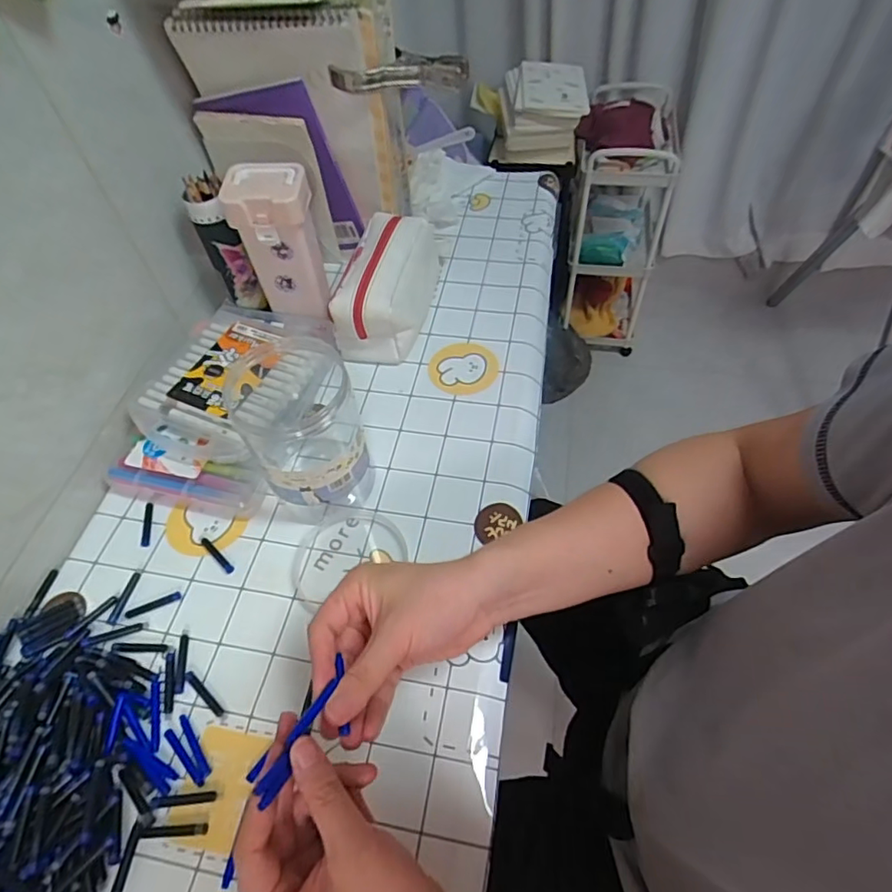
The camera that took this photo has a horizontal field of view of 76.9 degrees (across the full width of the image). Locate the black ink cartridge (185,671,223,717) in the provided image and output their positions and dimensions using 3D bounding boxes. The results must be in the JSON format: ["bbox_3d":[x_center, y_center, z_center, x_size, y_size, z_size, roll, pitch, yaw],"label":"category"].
[{"bbox_3d":[-0.193,0.196,0.446,0.047,0.004,0.008,34,62,25],"label":"black ink cartridge"}]

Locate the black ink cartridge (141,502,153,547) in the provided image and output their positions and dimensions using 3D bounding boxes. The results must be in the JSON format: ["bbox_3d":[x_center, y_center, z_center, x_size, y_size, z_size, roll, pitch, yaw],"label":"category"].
[{"bbox_3d":[-0.288,0.076,0.541,0.008,0.006,0.045,-10,54,-4],"label":"black ink cartridge"}]

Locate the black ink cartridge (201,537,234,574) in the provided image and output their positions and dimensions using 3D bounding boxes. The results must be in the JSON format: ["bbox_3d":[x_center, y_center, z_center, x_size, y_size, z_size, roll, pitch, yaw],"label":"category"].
[{"bbox_3d":[-0.212,0.100,0.518,0.048,0.004,0.009,36,63,26],"label":"black ink cartridge"}]

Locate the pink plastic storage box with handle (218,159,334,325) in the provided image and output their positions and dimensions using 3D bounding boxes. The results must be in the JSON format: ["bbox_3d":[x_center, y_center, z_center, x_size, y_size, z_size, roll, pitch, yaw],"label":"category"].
[{"bbox_3d":[-0.179,-0.221,0.627,0.083,0.159,0.062,-1,53,2],"label":"pink plastic storage box with handle"}]

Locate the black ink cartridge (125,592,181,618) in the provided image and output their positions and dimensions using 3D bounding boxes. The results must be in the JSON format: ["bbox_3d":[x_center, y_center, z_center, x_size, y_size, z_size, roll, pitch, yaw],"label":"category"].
[{"bbox_3d":[-0.255,0.138,0.489,0.045,0.004,0.008,-23,56,-13],"label":"black ink cartridge"}]

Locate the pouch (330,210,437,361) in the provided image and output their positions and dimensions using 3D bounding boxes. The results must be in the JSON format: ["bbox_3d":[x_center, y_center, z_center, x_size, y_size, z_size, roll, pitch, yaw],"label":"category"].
[{"bbox_3d":[-0.064,-0.199,0.673,0.090,0.086,0.206,8,54,9],"label":"pouch"}]

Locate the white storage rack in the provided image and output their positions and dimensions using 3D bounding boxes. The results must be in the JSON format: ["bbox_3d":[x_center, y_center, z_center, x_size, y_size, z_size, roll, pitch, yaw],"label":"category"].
[{"bbox_3d":[0.465,-0.603,1.544,0.239,0.577,0.390,15,57,13],"label":"white storage rack"}]

